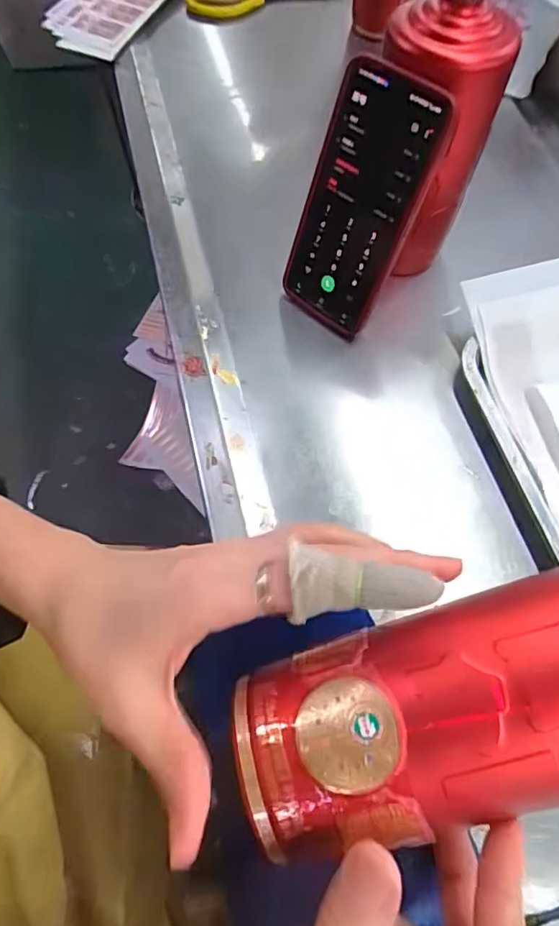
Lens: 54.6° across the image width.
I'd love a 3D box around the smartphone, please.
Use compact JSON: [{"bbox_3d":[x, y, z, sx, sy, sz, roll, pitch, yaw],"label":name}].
[{"bbox_3d":[0.053,-0.177,0.384,0.080,0.167,0.013,42,46,19],"label":"smartphone"}]

